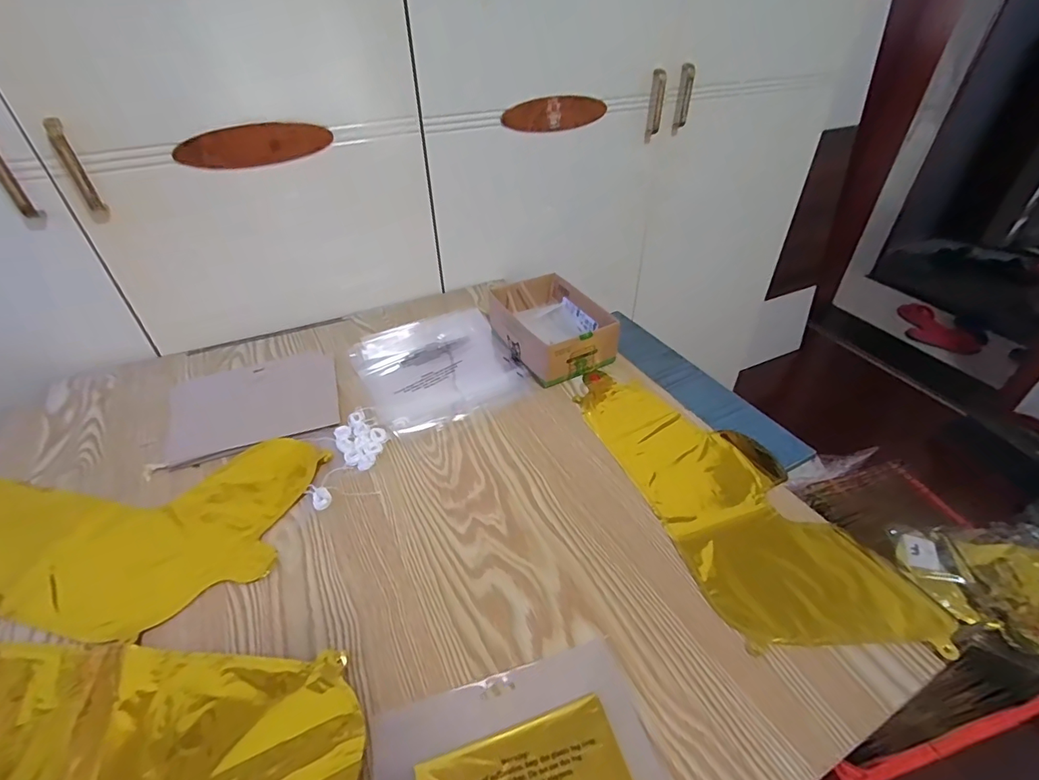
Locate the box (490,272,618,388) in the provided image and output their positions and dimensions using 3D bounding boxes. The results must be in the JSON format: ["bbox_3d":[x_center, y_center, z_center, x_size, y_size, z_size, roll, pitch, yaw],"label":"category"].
[{"bbox_3d":[0.046,-0.094,0.714,0.128,0.068,0.186,-19,42,-21],"label":"box"}]

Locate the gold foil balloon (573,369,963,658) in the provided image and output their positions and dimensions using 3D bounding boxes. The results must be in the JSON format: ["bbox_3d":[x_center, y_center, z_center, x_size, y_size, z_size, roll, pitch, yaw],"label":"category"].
[{"bbox_3d":[0.221,0.096,0.529,0.183,0.008,0.398,-13,41,-15],"label":"gold foil balloon"}]

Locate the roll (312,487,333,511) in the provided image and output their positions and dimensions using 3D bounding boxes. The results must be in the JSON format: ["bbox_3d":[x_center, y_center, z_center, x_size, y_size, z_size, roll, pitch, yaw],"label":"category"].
[{"bbox_3d":[-0.213,0.116,0.513,0.019,0.006,0.029,-15,41,-17],"label":"roll"}]

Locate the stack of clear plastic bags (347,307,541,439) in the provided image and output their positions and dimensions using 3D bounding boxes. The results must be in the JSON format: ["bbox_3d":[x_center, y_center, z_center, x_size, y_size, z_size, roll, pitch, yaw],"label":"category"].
[{"bbox_3d":[-0.117,-0.040,0.695,0.213,0.011,0.239,-18,42,-20],"label":"stack of clear plastic bags"}]

